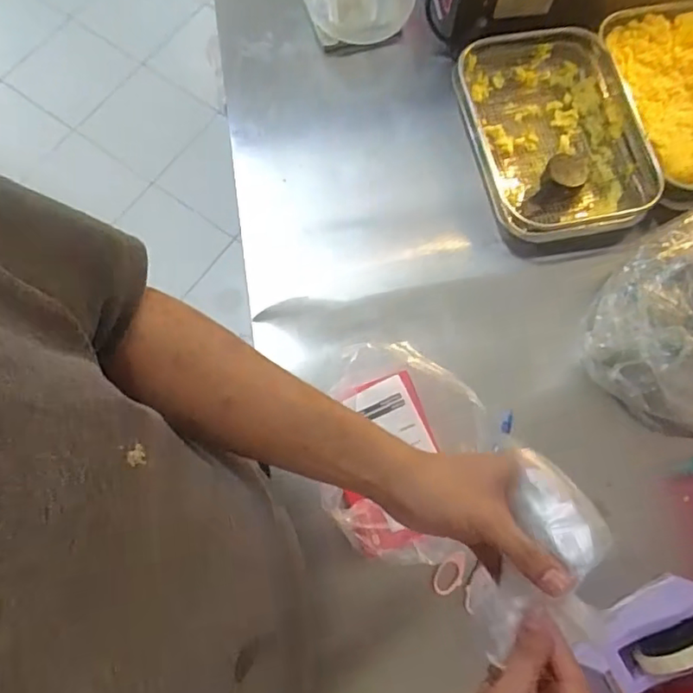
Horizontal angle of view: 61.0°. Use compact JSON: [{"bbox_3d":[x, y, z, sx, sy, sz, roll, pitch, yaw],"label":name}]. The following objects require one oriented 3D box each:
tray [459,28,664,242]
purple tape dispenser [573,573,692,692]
[{"bbox_3d":[0.278,-0.291,0.798,0.220,0.062,0.314,-10,73,-5],"label":"tray"},{"bbox_3d":[0.305,0.296,0.583,0.146,0.099,0.062,-28,75,-10],"label":"purple tape dispenser"}]

